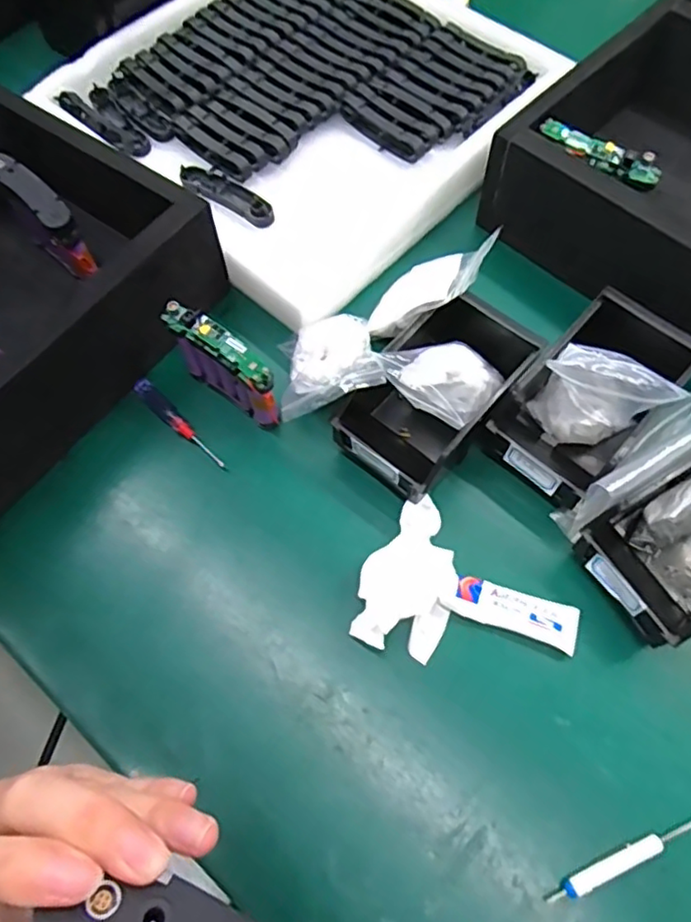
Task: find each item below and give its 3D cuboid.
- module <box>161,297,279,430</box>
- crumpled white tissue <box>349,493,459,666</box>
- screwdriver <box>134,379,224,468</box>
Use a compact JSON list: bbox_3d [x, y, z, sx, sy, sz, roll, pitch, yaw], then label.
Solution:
[{"bbox_3d":[-0.105,-0.081,0.560,0.113,0.093,0.025,35,68,17],"label":"module"},{"bbox_3d":[0.054,0.093,0.514,0.073,0.026,0.128,14,64,8],"label":"crumpled white tissue"},{"bbox_3d":[-0.157,-0.036,0.584,0.018,0.022,0.123,-41,69,-18],"label":"screwdriver"}]

